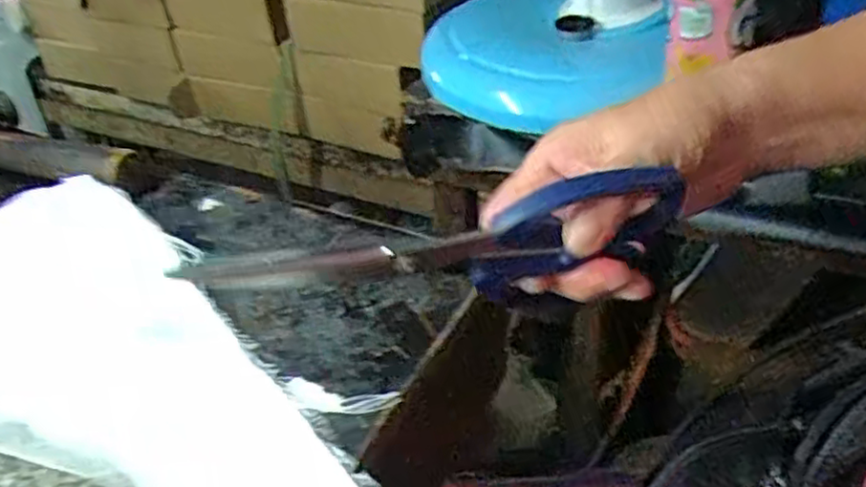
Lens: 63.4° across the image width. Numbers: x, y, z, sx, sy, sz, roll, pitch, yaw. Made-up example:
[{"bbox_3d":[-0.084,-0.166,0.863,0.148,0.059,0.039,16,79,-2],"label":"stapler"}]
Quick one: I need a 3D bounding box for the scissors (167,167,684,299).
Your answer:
[{"bbox_3d":[0.004,0.005,0.262,0.180,0.056,0.012,-8,38,-14],"label":"scissors"}]

